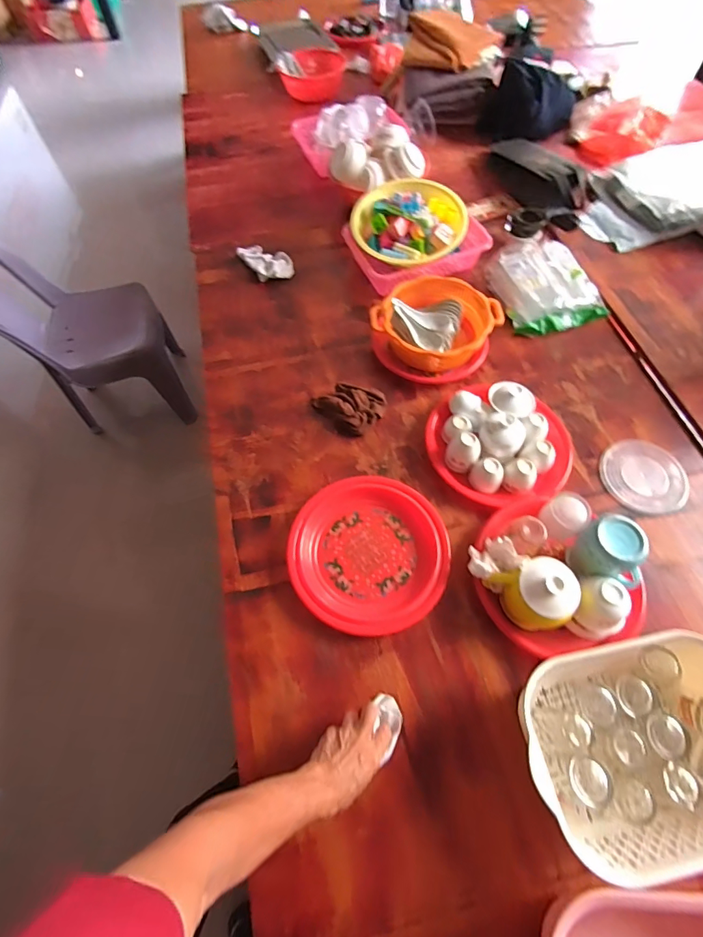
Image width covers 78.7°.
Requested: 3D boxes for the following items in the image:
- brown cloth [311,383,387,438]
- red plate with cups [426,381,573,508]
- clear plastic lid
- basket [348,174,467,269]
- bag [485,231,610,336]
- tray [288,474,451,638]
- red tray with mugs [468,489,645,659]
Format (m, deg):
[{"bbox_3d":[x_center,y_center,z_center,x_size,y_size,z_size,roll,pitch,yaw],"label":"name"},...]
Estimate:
[{"bbox_3d":[0.001,-0.129,0.843,0.114,0.037,0.123,-38,66,-17],"label":"brown cloth"},{"bbox_3d":[0.270,-0.059,0.771,0.236,0.074,0.229,-1,61,2],"label":"red plate with cups"},{"bbox_3d":[0.525,0.011,0.772,0.141,0.019,0.134,-1,61,2],"label":"clear plastic lid"},{"bbox_3d":[0.133,-0.563,0.980,0.255,0.075,0.251,31,85,12],"label":"basket"},{"bbox_3d":[0.431,-0.426,0.967,0.200,0.062,0.245,-14,61,-5],"label":"bag"},{"bbox_3d":[0.029,0.131,0.702,0.244,0.033,0.260,-1,61,2],"label":"tray"},{"bbox_3d":[0.307,0.148,0.637,0.237,0.103,0.239,-10,63,-4],"label":"red tray with mugs"}]

